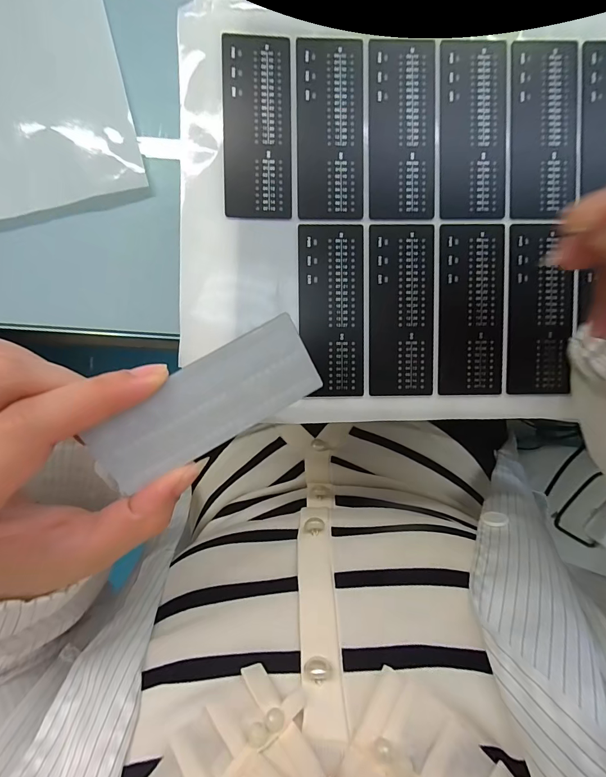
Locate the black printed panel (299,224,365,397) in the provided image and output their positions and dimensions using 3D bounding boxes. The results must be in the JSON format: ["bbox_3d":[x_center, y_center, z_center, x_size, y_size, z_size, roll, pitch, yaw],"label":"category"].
[{"bbox_3d":[0.016,-0.042,0.200,0.035,0.004,0.093,-1,90,0],"label":"black printed panel"}]

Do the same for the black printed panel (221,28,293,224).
[{"bbox_3d":[-0.024,-0.139,0.193,0.035,0.004,0.092,0,93,-6],"label":"black printed panel"}]

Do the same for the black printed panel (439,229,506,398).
[{"bbox_3d":[0.094,-0.043,0.201,0.036,0.004,0.092,-1,90,0],"label":"black printed panel"}]

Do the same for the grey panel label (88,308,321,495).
[{"bbox_3d":[-0.039,0.007,0.149,0.093,0.004,0.036,-30,112,-5],"label":"grey panel label"}]

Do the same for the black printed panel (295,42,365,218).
[{"bbox_3d":[0.015,-0.140,0.194,0.036,0.004,0.093,0,90,0],"label":"black printed panel"}]

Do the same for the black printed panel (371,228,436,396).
[{"bbox_3d":[0.055,-0.043,0.201,0.035,0.004,0.092,-1,90,0],"label":"black printed panel"}]

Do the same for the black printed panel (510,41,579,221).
[{"bbox_3d":[0.131,-0.140,0.195,0.036,0.004,0.094,0,90,0],"label":"black printed panel"}]

